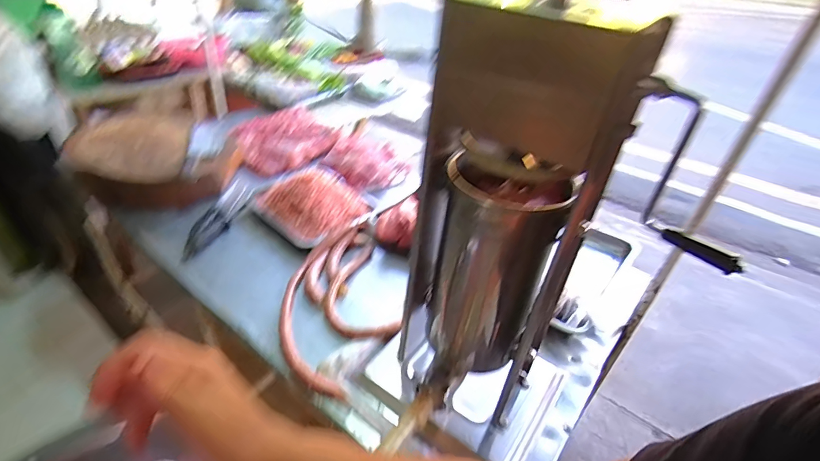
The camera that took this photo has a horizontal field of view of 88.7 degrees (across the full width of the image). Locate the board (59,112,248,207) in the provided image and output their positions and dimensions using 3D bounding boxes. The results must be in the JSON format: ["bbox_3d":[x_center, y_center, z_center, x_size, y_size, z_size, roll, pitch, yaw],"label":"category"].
[{"bbox_3d":[-0.724,-0.219,1.195,0.436,0.108,0.429,-14,41,-23],"label":"board"}]

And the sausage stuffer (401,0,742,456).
[{"bbox_3d":[0.131,0.009,0.589,0.244,0.555,0.274,3,38,-2],"label":"sausage stuffer"}]

